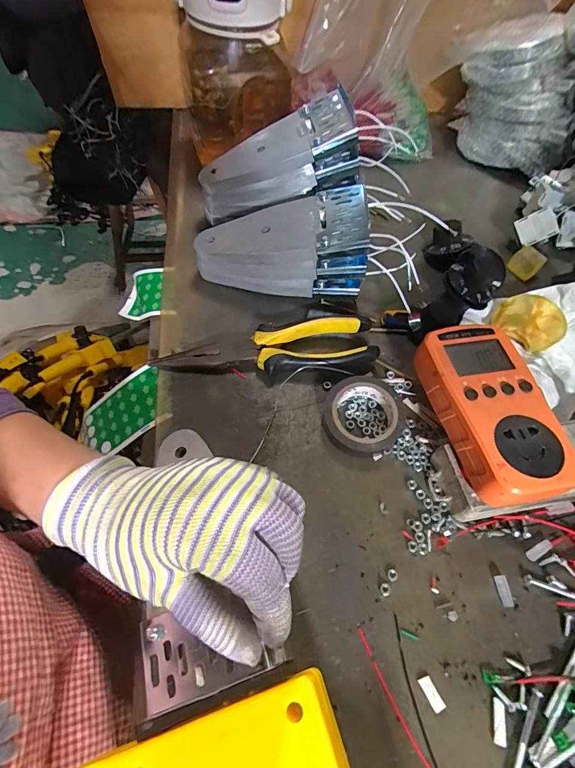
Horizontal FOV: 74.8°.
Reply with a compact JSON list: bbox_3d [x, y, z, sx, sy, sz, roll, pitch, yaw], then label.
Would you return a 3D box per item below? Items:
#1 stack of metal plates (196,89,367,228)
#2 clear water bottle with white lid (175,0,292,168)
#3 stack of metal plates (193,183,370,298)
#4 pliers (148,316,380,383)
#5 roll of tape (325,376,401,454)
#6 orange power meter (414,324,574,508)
[{"bbox_3d":[-0.011,-0.225,0.389,0.168,0.055,0.078,-19,61,11],"label":"stack of metal plates"},{"bbox_3d":[-0.060,-0.370,0.407,0.123,0.177,0.119,-2,60,-3],"label":"clear water bottle with white lid"},{"bbox_3d":[-0.007,-0.131,0.356,0.153,0.076,0.071,4,60,0],"label":"stack of metal plates"},{"bbox_3d":[-0.018,-0.028,0.327,0.186,0.024,0.047,-5,60,-5],"label":"pliers"},{"bbox_3d":[0.060,0.025,0.302,0.057,0.024,0.060,1,60,-2],"label":"roll of tape"},{"bbox_3d":[0.140,0.016,0.261,0.070,0.029,0.126,-9,61,-7],"label":"orange power meter"}]

